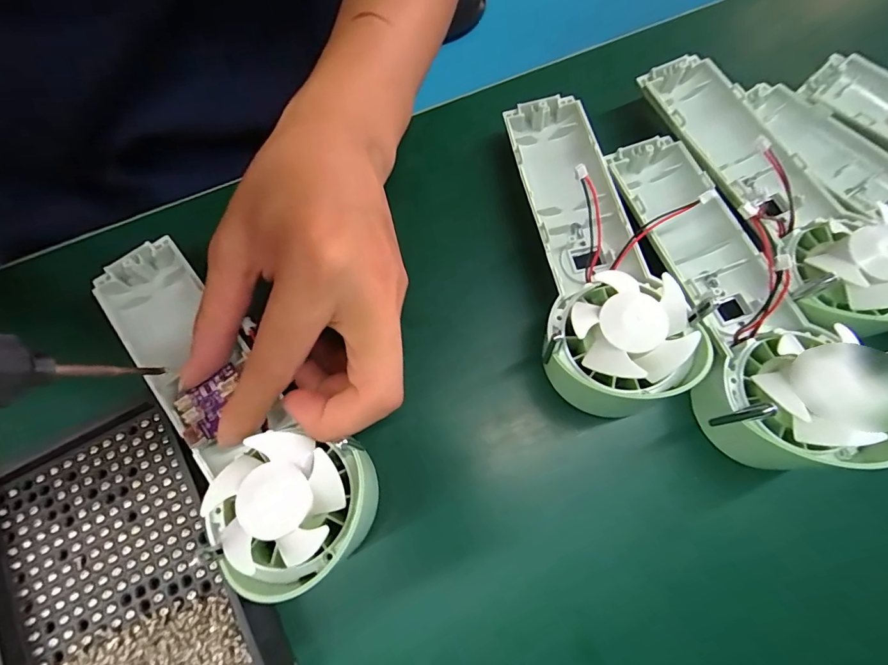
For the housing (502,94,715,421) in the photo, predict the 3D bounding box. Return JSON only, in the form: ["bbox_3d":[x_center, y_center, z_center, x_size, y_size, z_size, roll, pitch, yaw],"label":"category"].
[{"bbox_3d":[0.069,-0.048,0.218,0.062,0.058,0.172,-8,72,-3],"label":"housing"}]

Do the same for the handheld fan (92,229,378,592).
[{"bbox_3d":[-0.099,0.028,0.191,0.062,0.029,0.171,-40,66,-12],"label":"handheld fan"}]

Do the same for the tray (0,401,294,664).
[{"bbox_3d":[-0.129,0.101,0.176,0.096,0.012,0.137,-28,75,-9],"label":"tray"}]

